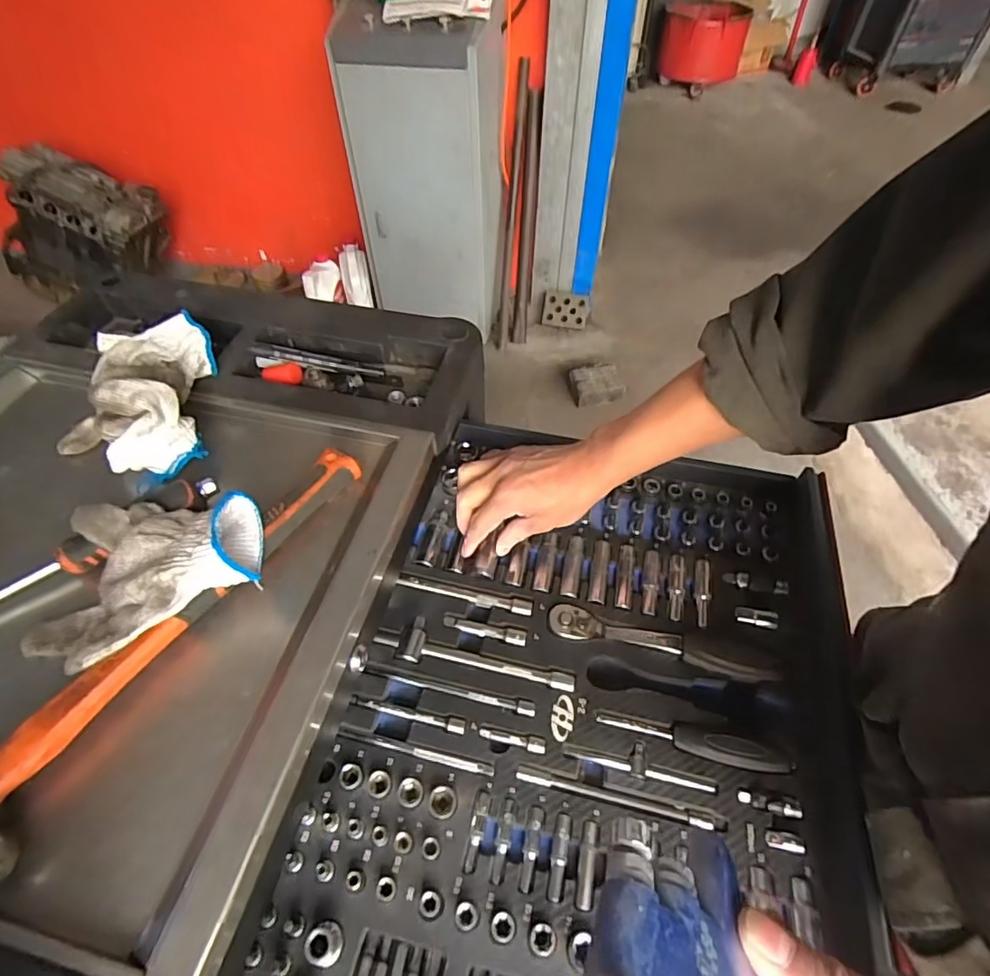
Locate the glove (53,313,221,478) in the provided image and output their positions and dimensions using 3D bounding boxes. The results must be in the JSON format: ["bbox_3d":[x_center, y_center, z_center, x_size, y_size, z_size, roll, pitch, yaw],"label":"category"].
[{"bbox_3d":[-0.315,-0.079,0.470,0.124,0.072,0.142,-5,51,-5],"label":"glove"}]

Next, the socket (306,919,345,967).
[{"bbox_3d":[-0.105,0.283,0.336,0.019,0.018,0.021,19,53,14],"label":"socket"}]

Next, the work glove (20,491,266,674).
[{"bbox_3d":[-0.233,0.062,0.366,0.147,0.050,0.118,0,51,-1],"label":"work glove"}]

